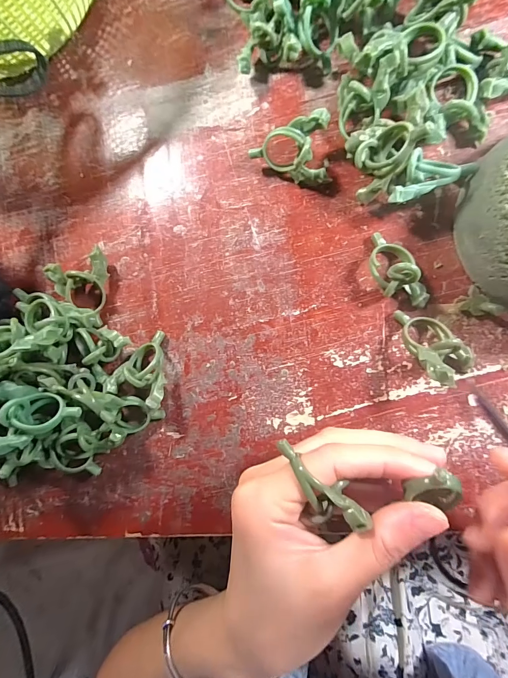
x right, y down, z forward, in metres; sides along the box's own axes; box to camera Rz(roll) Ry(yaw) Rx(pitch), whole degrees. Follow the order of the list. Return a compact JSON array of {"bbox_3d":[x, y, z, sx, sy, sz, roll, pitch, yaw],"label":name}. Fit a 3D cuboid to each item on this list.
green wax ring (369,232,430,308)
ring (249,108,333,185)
[{"bbox_3d":[0.076,-0.037,0.185,0.020,0.023,0.047,-31,84,7],"label":"green wax ring"},{"bbox_3d":[0.021,-0.106,0.197,0.044,0.021,0.033,-4,88,9],"label":"ring"}]

